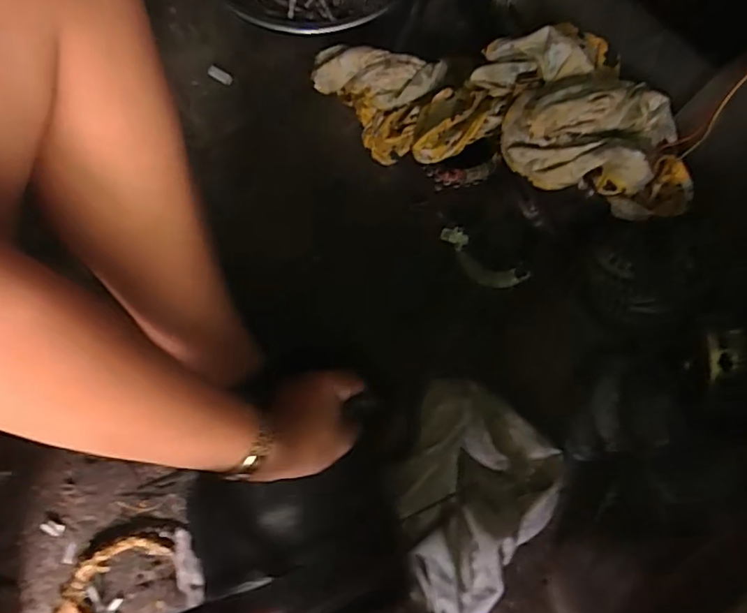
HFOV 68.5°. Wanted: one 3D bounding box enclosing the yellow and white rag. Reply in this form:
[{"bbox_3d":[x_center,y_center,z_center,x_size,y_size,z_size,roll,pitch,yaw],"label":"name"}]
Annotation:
[{"bbox_3d":[0.128,-0.212,0.606,0.421,0.130,0.159,22,74,26],"label":"yellow and white rag"}]

